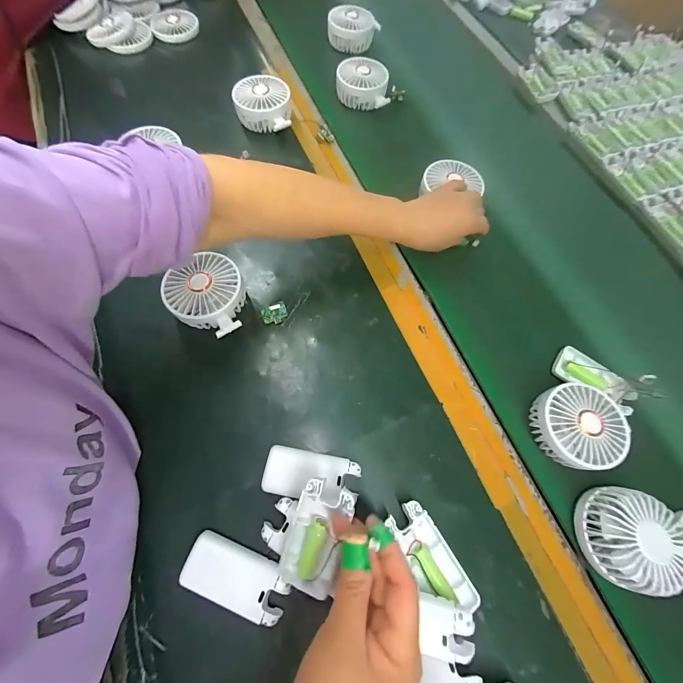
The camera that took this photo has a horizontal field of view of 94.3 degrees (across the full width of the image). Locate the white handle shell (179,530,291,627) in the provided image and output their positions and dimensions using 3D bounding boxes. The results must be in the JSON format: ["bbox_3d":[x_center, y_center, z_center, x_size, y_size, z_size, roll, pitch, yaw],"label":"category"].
[{"bbox_3d":[-0.093,0.209,0.280,0.093,0.018,0.044,21,69,5],"label":"white handle shell"}]

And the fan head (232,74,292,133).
[{"bbox_3d":[-0.125,-0.375,0.503,0.087,0.043,0.086,-5,69,-5],"label":"fan head"}]

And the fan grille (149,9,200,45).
[{"bbox_3d":[-0.318,-0.607,0.607,0.078,0.019,0.078,-2,68,-7],"label":"fan grille"}]

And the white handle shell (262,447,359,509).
[{"bbox_3d":[-0.030,0.132,0.312,0.091,0.019,0.044,10,68,1],"label":"white handle shell"}]

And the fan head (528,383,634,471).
[{"bbox_3d":[0.259,0.091,0.346,0.092,0.038,0.083,-10,69,-7],"label":"fan head"}]

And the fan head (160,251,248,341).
[{"bbox_3d":[-0.154,-0.056,0.377,0.088,0.041,0.084,1,68,-3],"label":"fan head"}]

